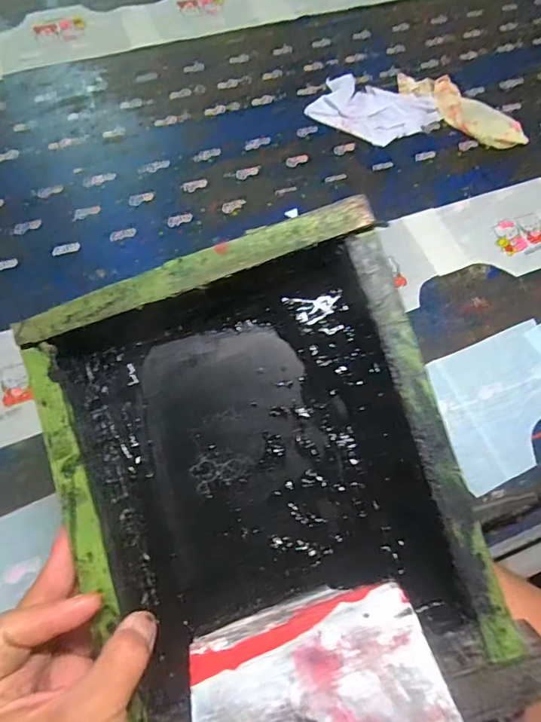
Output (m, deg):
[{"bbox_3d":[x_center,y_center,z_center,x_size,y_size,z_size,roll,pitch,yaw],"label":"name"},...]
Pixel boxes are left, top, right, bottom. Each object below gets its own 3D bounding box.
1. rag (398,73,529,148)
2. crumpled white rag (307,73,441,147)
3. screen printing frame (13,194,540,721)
[{"bbox_3d":[0.297,-0.394,0.750,0.213,0.026,0.073,34,68,13],"label":"rag"},{"bbox_3d":[0.159,-0.381,0.735,0.187,0.020,0.110,16,65,5],"label":"crumpled white rag"},{"bbox_3d":[-0.006,0.073,0.288,0.220,0.045,0.273,-20,82,6],"label":"screen printing frame"}]

